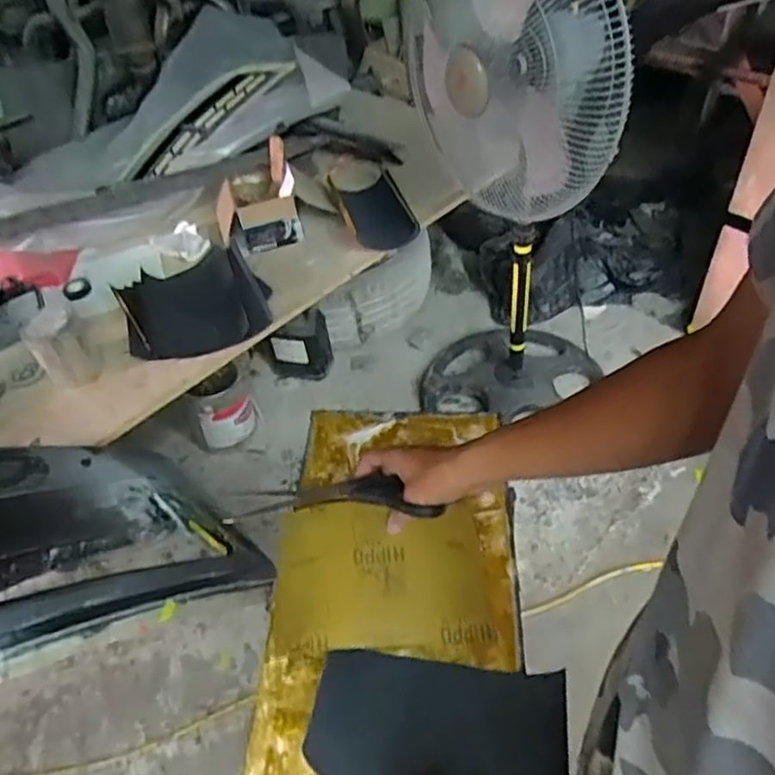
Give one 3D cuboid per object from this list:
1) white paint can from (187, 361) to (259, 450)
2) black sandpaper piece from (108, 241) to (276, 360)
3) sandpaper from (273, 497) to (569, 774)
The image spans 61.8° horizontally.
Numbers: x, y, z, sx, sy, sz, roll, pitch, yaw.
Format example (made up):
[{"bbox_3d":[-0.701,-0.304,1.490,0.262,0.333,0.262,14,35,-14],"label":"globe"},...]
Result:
[{"bbox_3d":[-0.415,0.053,1.662,0.138,0.215,0.129,-4,46,4],"label":"white paint can"},{"bbox_3d":[-0.424,-0.182,1.413,0.296,0.059,0.313,-25,49,-16],"label":"black sandpaper piece"},{"bbox_3d":[0.023,0.245,0.591,0.251,0.028,0.277,-1,65,2],"label":"sandpaper"}]

